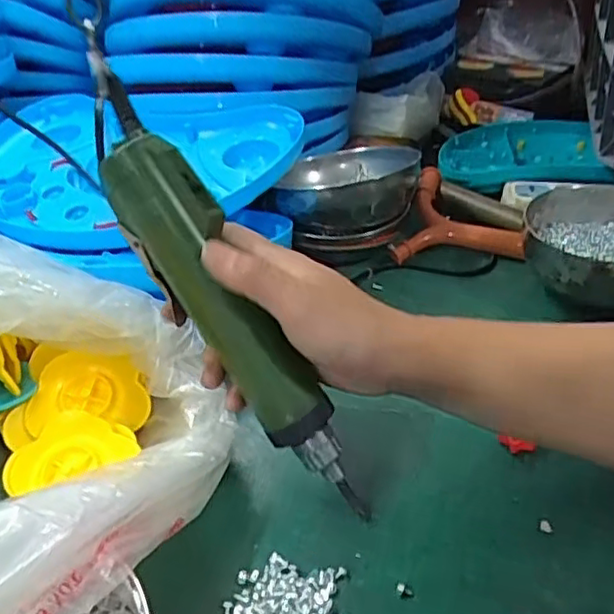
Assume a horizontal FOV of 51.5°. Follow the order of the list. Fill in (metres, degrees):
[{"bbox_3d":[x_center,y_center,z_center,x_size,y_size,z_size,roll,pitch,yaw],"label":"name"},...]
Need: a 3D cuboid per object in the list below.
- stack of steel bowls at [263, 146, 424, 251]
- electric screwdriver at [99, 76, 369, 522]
[{"bbox_3d":[0.044,-0.109,0.619,0.149,0.058,0.115,-30,41,-33],"label":"stack of steel bowls"},{"bbox_3d":[-0.041,0.004,0.355,0.032,0.264,0.044,-38,9,-39],"label":"electric screwdriver"}]

